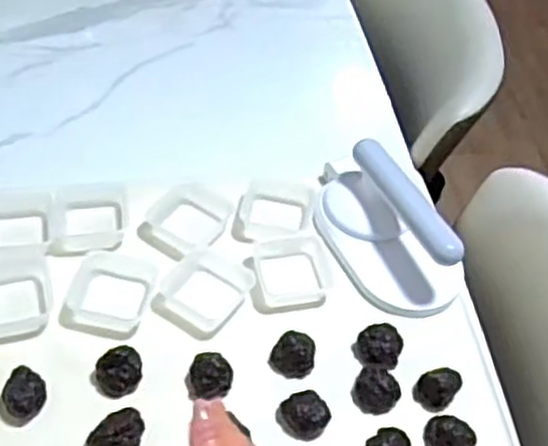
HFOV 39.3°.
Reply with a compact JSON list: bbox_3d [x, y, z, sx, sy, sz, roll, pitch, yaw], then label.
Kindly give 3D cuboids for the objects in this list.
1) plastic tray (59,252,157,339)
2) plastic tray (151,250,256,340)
[{"bbox_3d":[-0.156,0.067,0.732,0.075,0.018,0.081,12,48,2],"label":"plastic tray"},{"bbox_3d":[-0.070,0.068,0.741,0.072,0.017,0.084,29,51,17],"label":"plastic tray"}]

